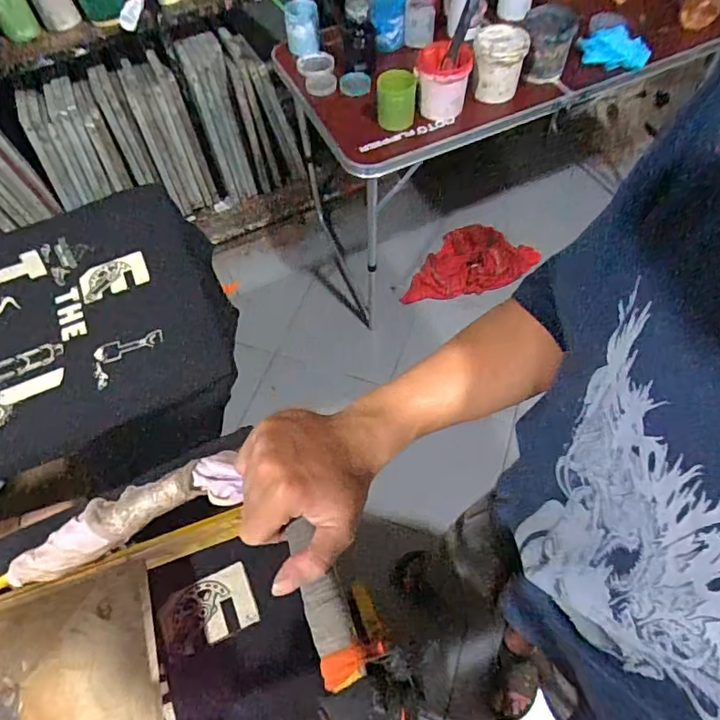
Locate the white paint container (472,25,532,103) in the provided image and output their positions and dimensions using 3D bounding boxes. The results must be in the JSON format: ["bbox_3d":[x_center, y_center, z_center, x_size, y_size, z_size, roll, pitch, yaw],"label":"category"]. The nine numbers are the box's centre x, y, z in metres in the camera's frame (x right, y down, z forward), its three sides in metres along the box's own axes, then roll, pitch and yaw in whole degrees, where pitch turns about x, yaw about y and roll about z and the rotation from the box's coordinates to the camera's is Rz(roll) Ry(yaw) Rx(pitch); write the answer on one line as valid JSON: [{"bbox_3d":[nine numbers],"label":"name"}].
[{"bbox_3d":[0.333,-0.710,1.265,0.126,0.150,0.123,11,61,9],"label":"white paint container"}]

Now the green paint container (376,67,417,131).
[{"bbox_3d":[0.087,-0.613,1.233,0.087,0.138,0.081,2,60,4],"label":"green paint container"}]

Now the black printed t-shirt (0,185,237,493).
[{"bbox_3d":[-0.519,-0.010,0.733,0.666,0.053,0.445,-19,61,-8],"label":"black printed t-shirt"}]

